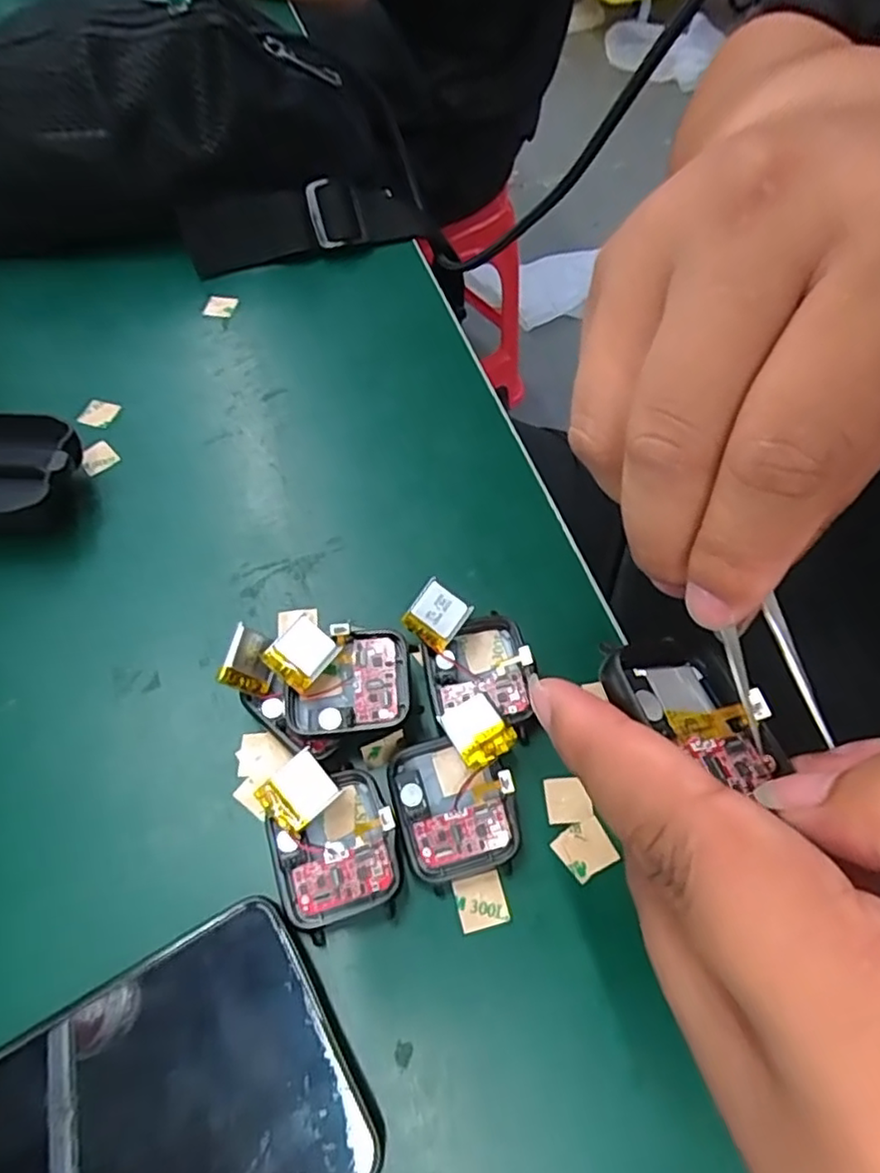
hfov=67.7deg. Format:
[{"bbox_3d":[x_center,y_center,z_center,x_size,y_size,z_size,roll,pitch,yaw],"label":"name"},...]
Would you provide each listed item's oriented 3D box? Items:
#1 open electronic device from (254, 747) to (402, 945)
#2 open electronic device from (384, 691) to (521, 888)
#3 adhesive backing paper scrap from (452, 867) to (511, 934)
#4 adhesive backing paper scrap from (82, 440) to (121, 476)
[{"bbox_3d":[-0.035,0.080,0.209,0.037,0.016,0.050,-19,61,-13],"label":"open electronic device"},{"bbox_3d":[0.005,0.067,0.215,0.041,0.022,0.049,-14,60,-10],"label":"open electronic device"},{"bbox_3d":[0.013,0.099,0.207,0.015,0.004,0.016,-12,60,-9],"label":"adhesive backing paper scrap"},{"bbox_3d":[-0.155,-0.059,0.298,0.015,0.004,0.014,-39,67,-22],"label":"adhesive backing paper scrap"}]

